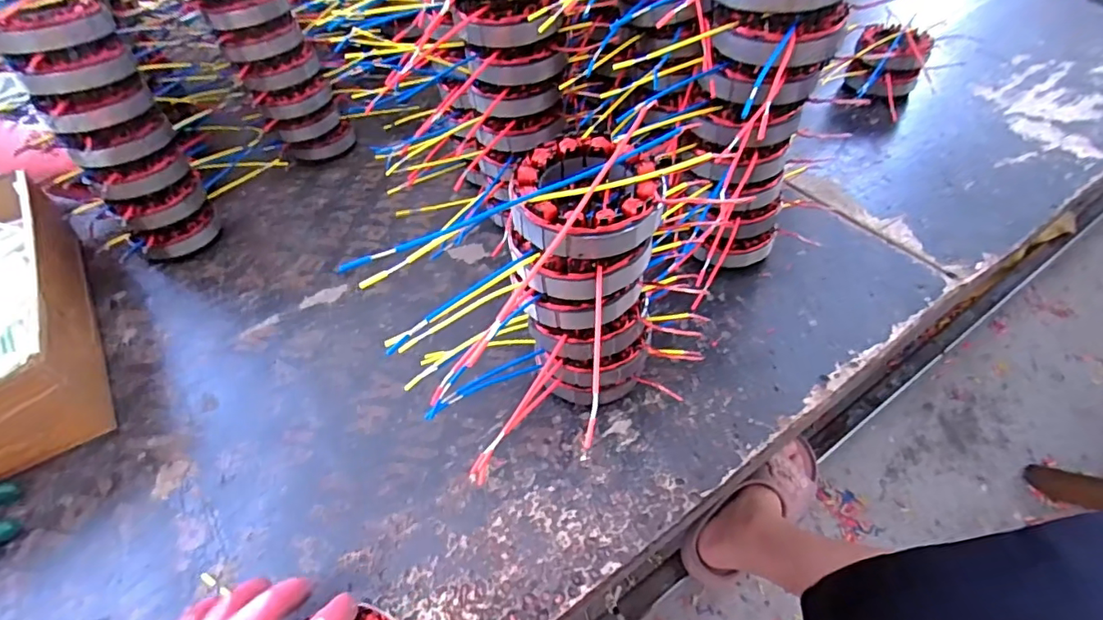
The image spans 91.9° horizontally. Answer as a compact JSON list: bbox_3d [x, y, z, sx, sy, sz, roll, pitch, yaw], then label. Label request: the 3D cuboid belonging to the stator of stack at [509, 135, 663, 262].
[{"bbox_3d":[0.018,-0.064,0.307,0.082,0.040,0.090,-2,49,2],"label":"stator of stack"}]

